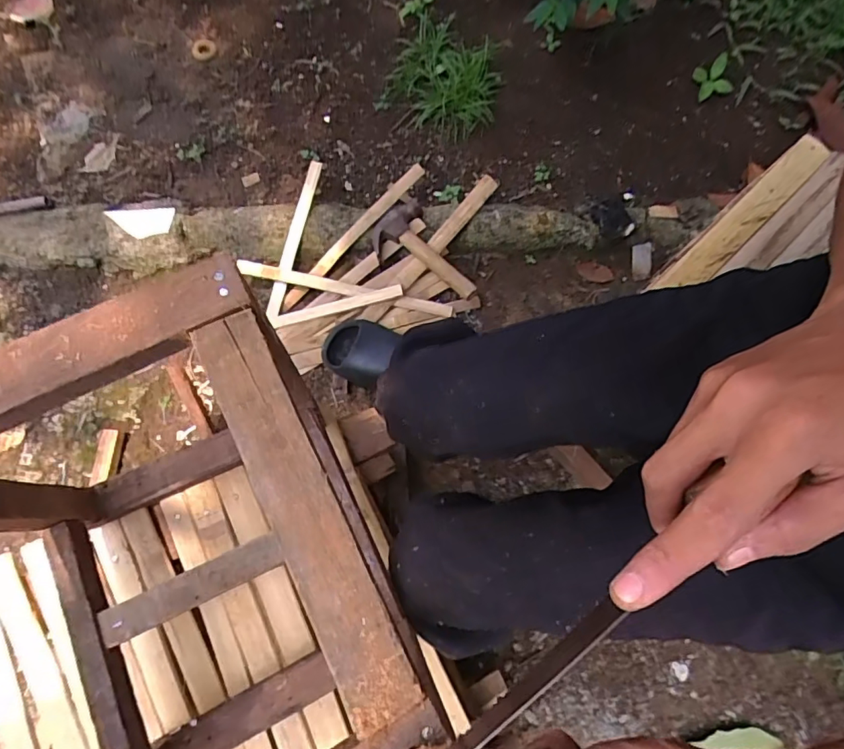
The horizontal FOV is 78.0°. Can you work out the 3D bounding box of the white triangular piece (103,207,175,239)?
[{"bbox_3d":[-0.511,-0.280,0.955,0.110,0.017,0.053,-10,97,-10],"label":"white triangular piece"}]

